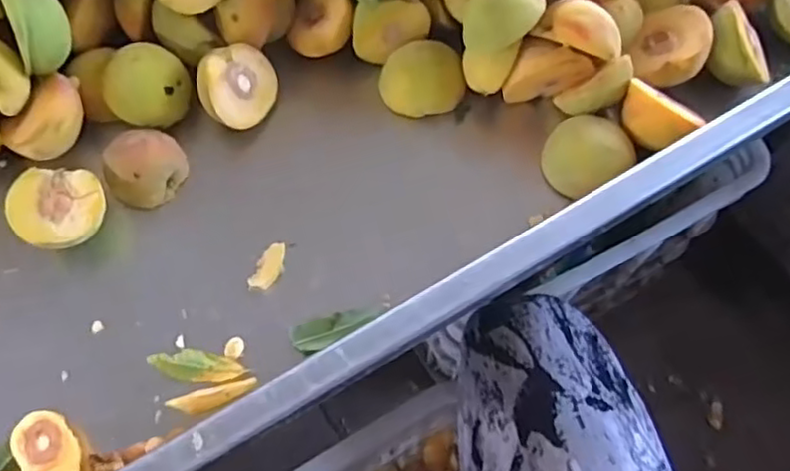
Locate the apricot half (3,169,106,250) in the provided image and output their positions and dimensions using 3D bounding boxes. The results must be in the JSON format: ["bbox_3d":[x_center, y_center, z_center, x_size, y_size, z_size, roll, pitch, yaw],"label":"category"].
[{"bbox_3d":[-0.218,-0.014,0.444,0.057,0.030,0.053,0,66,-1],"label":"apricot half"}]

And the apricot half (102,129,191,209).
[{"bbox_3d":[-0.171,-0.047,0.462,0.052,0.032,0.048,-38,72,-16],"label":"apricot half"}]

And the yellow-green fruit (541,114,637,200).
[{"bbox_3d":[0.130,-0.052,0.467,0.055,0.041,0.052,0,66,-1],"label":"yellow-green fruit"}]

